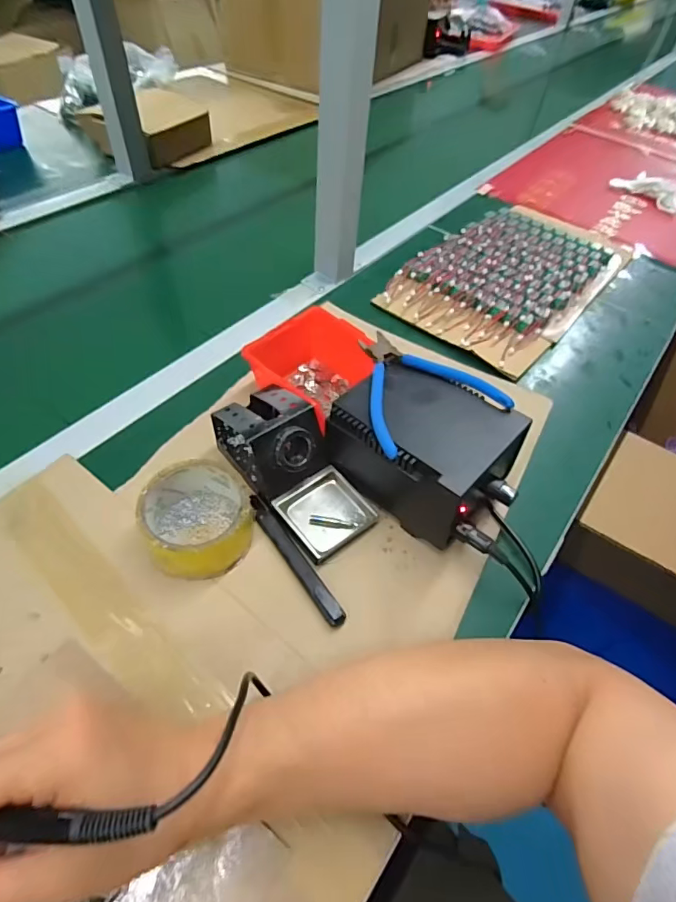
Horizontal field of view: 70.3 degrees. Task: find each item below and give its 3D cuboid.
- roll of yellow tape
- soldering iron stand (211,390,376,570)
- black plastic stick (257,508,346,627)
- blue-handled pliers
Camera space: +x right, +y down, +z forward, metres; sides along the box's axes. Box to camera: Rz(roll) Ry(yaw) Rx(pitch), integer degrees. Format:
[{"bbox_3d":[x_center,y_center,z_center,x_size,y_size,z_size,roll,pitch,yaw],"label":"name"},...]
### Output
[{"bbox_3d":[-0.114,0.056,0.396,0.082,0.049,0.089,3,53,-3],"label":"roll of yellow tape"},{"bbox_3d":[-0.039,0.008,0.425,0.071,0.072,0.158,-33,62,-26],"label":"soldering iron stand"},{"bbox_3d":[-0.033,0.093,0.399,0.015,0.010,0.118,-28,60,-24],"label":"black plastic stick"},{"bbox_3d":[0.062,-0.061,0.424,0.125,0.014,0.130,-23,57,-21],"label":"blue-handled pliers"}]

